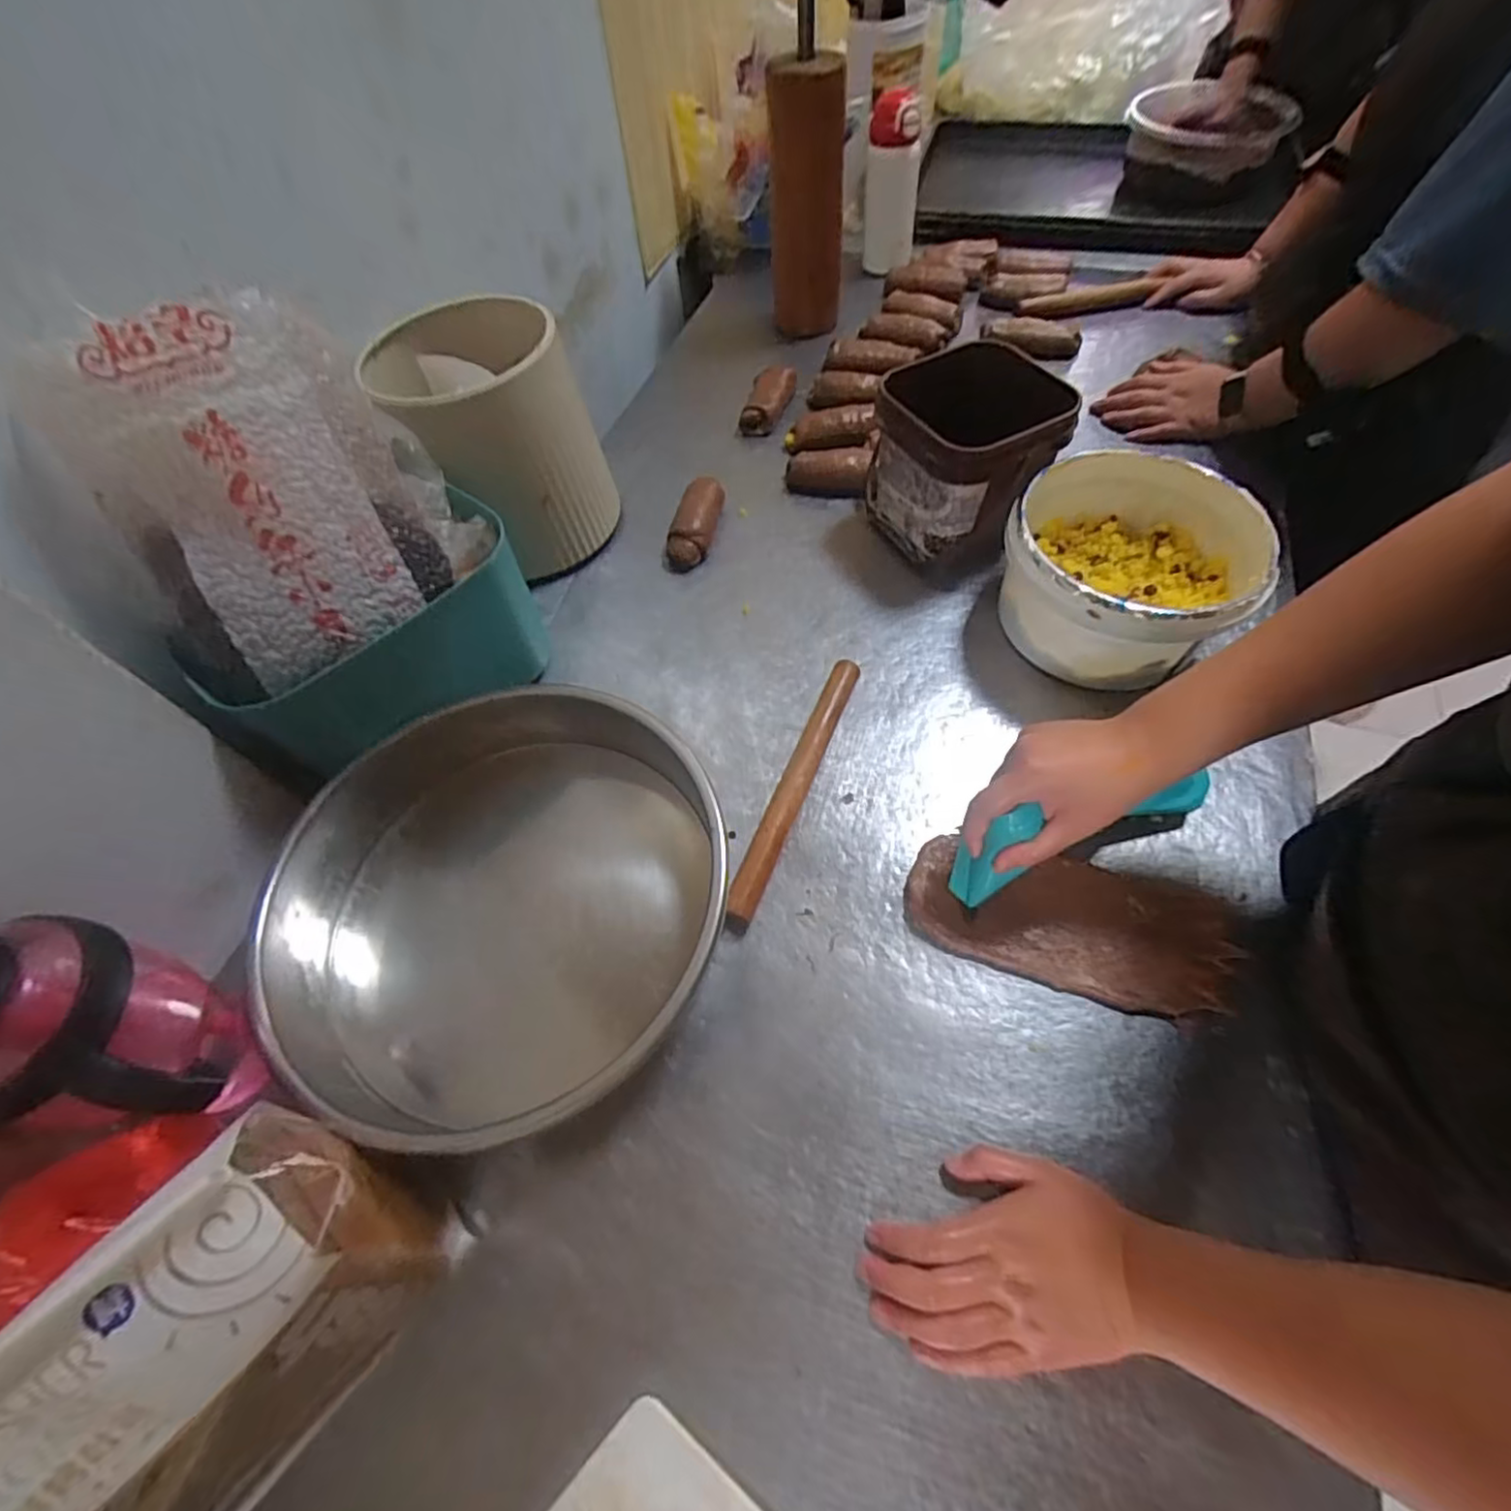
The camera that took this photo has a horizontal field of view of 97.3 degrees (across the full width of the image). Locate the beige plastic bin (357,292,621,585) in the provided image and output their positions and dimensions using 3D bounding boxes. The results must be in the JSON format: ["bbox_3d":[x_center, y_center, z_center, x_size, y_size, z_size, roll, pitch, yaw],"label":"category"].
[{"bbox_3d":[-0.251,-0.310,0.669,0.160,0.204,0.164,-2,59,3],"label":"beige plastic bin"}]

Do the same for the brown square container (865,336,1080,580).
[{"bbox_3d":[0.202,-0.292,0.660,0.137,0.147,0.149,-27,61,-12],"label":"brown square container"}]

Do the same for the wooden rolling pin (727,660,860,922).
[{"bbox_3d":[0.035,0.022,0.555,0.024,0.026,0.251,19,62,15],"label":"wooden rolling pin"}]

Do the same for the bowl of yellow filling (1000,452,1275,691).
[{"bbox_3d":[0.320,-0.157,0.592,0.192,0.114,0.193,-2,59,3],"label":"bowl of yellow filling"}]

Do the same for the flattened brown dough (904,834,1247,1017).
[{"bbox_3d":[0.229,0.121,0.493,0.224,0.011,0.098,14,61,12],"label":"flattened brown dough"}]

